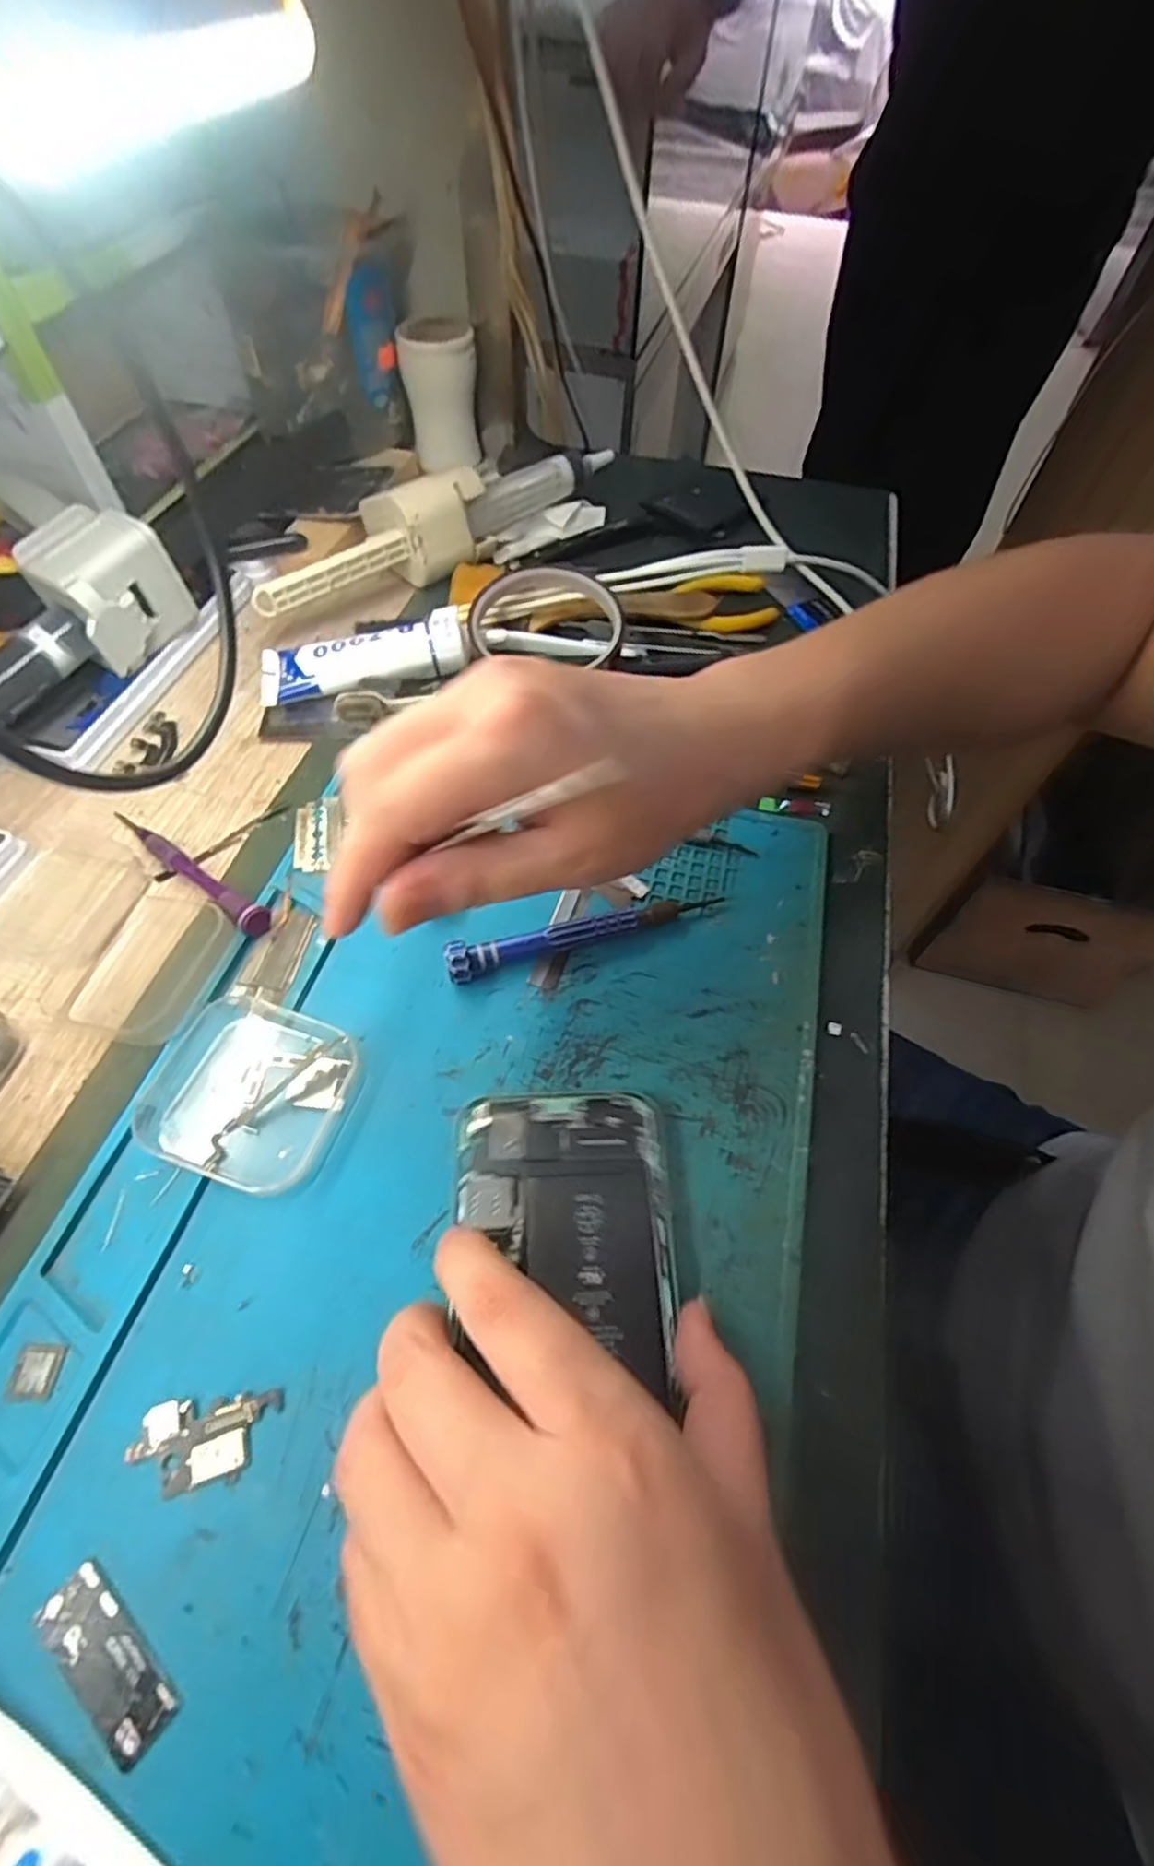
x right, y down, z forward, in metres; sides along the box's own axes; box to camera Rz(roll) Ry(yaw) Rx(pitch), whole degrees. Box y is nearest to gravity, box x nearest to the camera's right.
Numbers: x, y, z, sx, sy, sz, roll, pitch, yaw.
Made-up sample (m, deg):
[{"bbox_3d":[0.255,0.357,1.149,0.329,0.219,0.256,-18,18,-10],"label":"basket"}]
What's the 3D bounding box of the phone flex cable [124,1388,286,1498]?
[{"bbox_3d":[-0.109,0.149,0.199,0.039,0.004,0.022,-1,59,-4],"label":"phone flex cable"}]

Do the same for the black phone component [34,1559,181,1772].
[{"bbox_3d":[-0.121,0.187,0.175,0.043,0.004,0.017,38,63,18],"label":"black phone component"}]

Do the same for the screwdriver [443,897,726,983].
[{"bbox_3d":[0.006,0.000,0.292,0.123,0.017,0.013,-14,60,-12],"label":"screwdriver"}]

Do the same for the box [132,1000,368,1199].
[{"bbox_3d":[-0.122,0.057,0.253,0.071,0.015,0.064,17,59,7],"label":"box"}]

